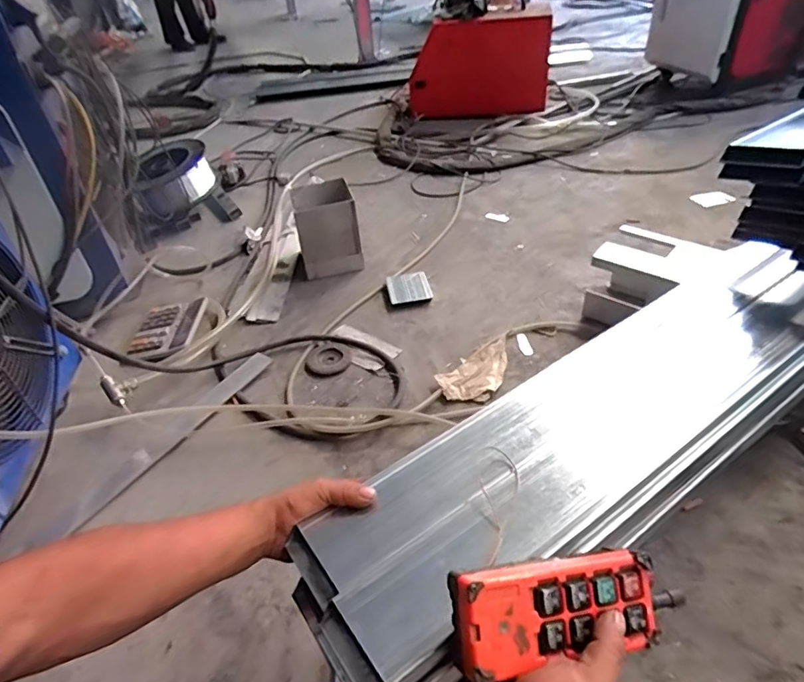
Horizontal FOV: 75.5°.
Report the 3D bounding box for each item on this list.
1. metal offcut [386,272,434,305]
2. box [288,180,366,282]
[{"bbox_3d":[0.018,-0.126,1.264,0.102,0.019,0.109,-11,40,-5],"label":"metal offcut"},{"bbox_3d":[-0.193,-0.290,1.343,0.157,0.179,0.153,-11,40,-5],"label":"box"}]

